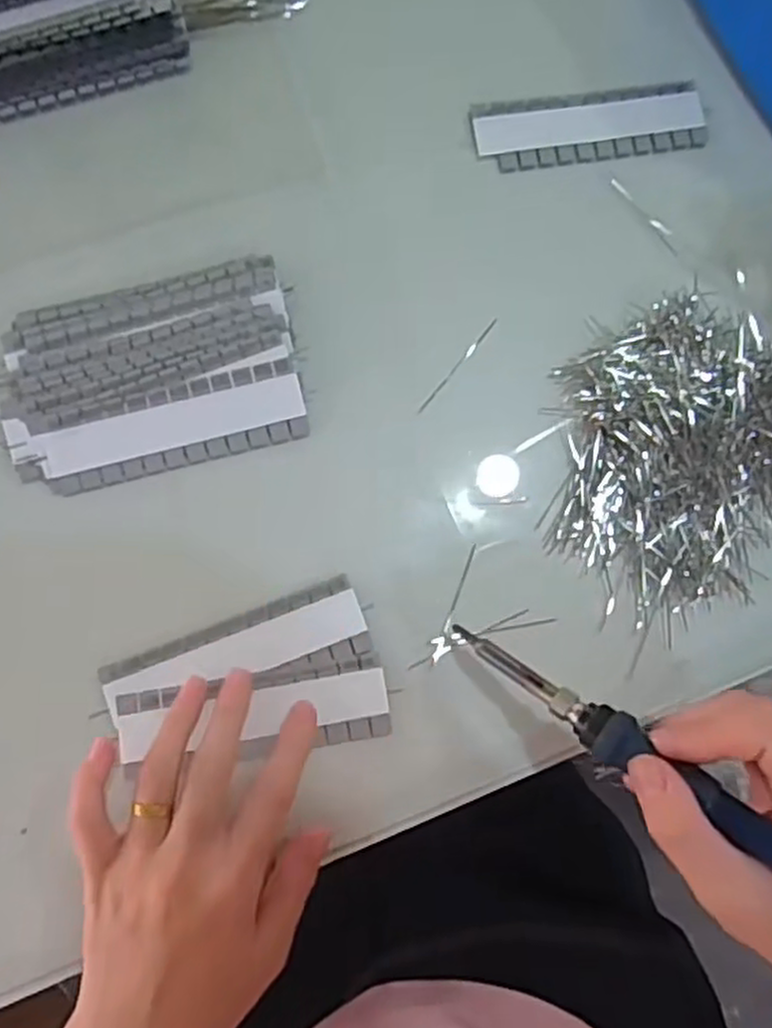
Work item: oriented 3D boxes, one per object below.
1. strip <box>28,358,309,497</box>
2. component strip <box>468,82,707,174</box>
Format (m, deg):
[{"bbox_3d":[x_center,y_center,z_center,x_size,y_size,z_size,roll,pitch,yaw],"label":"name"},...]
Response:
[{"bbox_3d":[-0.105,-0.043,0.371,0.129,0.013,0.038,-15,83,-4],"label":"strip"},{"bbox_3d":[0.110,-0.209,0.407,0.124,0.004,0.039,-7,82,-3],"label":"component strip"}]

